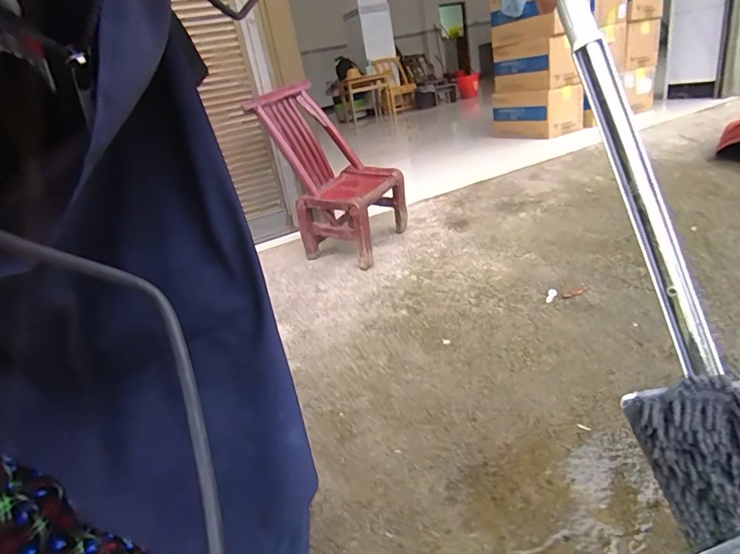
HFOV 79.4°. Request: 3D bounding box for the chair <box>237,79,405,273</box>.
[{"bbox_3d":[-0.114,-0.342,1.415,0.341,0.494,0.296,6,26,32],"label":"chair"}]

